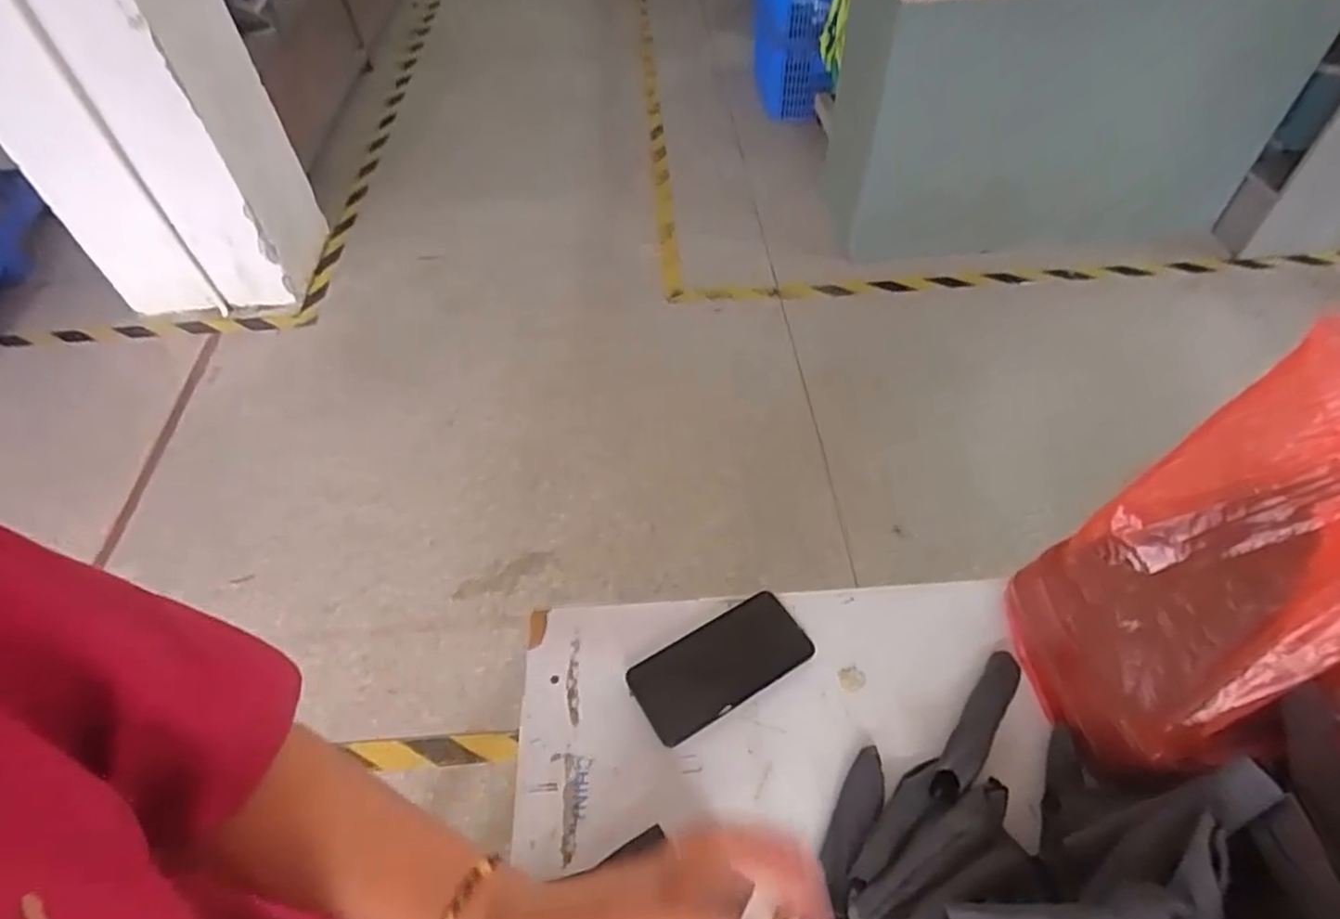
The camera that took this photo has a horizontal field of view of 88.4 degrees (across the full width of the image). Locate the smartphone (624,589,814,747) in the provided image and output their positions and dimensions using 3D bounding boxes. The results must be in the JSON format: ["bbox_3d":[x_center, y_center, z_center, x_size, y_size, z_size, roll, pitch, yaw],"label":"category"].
[{"bbox_3d":[0.047,0.188,0.634,0.162,0.008,0.078,-26,55,-17],"label":"smartphone"}]

